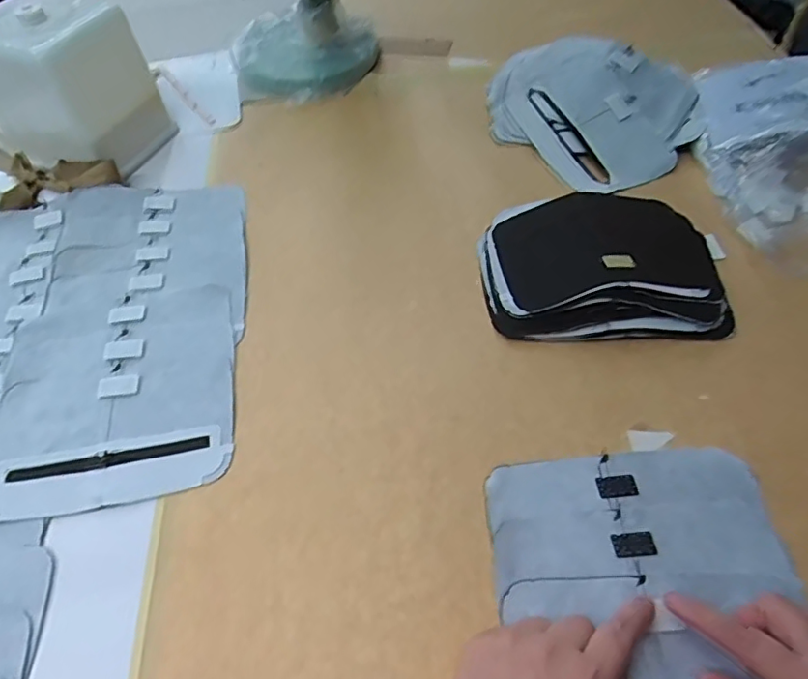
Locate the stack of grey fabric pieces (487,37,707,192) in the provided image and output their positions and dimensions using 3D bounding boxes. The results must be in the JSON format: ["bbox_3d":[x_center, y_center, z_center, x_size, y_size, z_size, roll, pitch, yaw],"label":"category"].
[{"bbox_3d":[0.219,-0.288,0.671,0.196,0.079,0.260,-29,57,-17],"label":"stack of grey fabric pieces"}]

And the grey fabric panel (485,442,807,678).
[{"bbox_3d":[0.166,0.175,0.361,0.196,0.012,0.222,-7,52,-2],"label":"grey fabric panel"}]

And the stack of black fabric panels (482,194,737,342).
[{"bbox_3d":[0.188,-0.082,0.531,0.221,0.043,0.176,-1,53,3],"label":"stack of black fabric panels"}]

